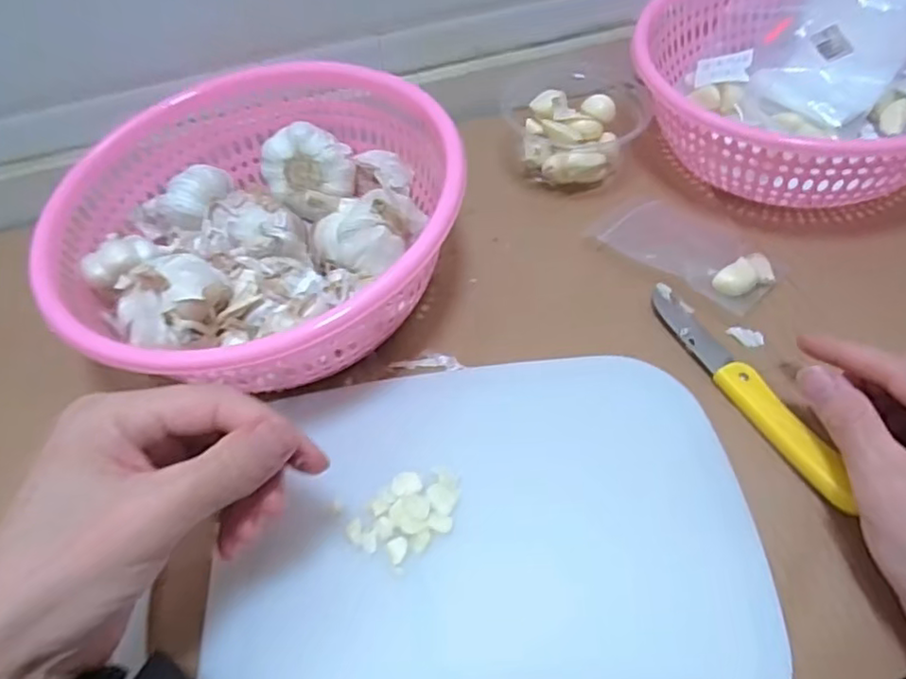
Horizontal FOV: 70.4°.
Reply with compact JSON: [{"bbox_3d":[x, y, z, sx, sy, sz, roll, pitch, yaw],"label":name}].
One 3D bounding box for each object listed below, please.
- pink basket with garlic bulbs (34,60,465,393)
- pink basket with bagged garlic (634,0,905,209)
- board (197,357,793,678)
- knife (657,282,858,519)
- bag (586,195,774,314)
[{"bbox_3d":[-0.114,-0.073,0.413,0.238,0.102,0.219,8,54,9],"label":"pink basket with garlic bulbs"},{"bbox_3d":[0.264,-0.190,0.478,0.224,0.094,0.229,-2,53,2],"label":"pink basket with bagged garlic"},{"bbox_3d":[0.014,0.106,0.326,0.267,0.010,0.210,-6,56,1],"label":"board"},{"bbox_3d":[0.167,0.023,0.370,0.023,0.013,0.162,-23,55,-14],"label":"knife"},{"bbox_3d":[0.161,-0.065,0.444,0.119,0.017,0.065,36,63,27],"label":"bag"}]

